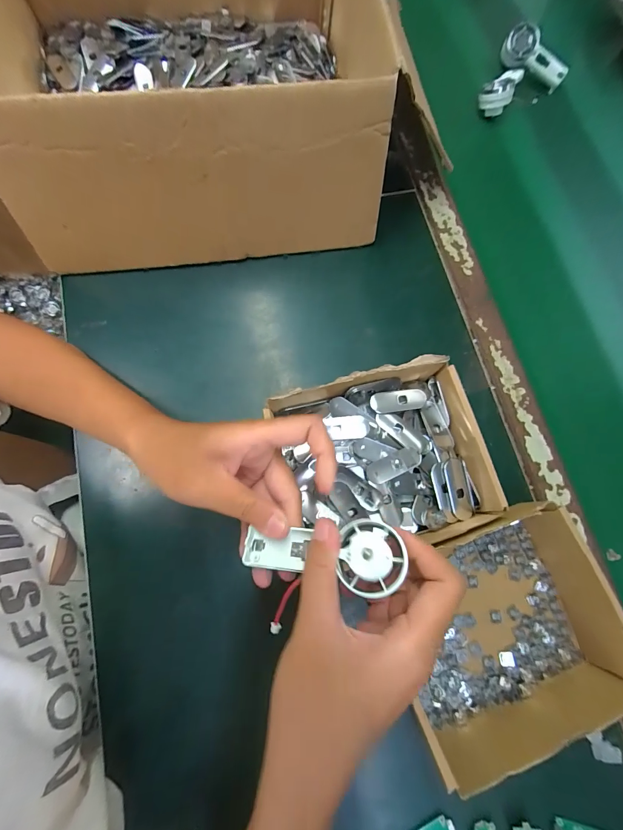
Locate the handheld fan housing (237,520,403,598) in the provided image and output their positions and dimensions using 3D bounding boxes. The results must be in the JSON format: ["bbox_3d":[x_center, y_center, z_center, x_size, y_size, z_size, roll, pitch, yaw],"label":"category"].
[{"bbox_3d":[0.005,0.079,0.196,0.090,0.015,0.037,-4,74,19],"label":"handheld fan housing"}]

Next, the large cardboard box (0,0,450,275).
[{"bbox_3d":[-0.138,-0.359,0.351,0.383,0.136,0.389,-11,75,-5],"label":"large cardboard box"}]

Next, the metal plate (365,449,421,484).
[{"bbox_3d":[0.071,0.044,0.295,0.050,0.004,0.017,-22,77,-8],"label":"metal plate"}]

